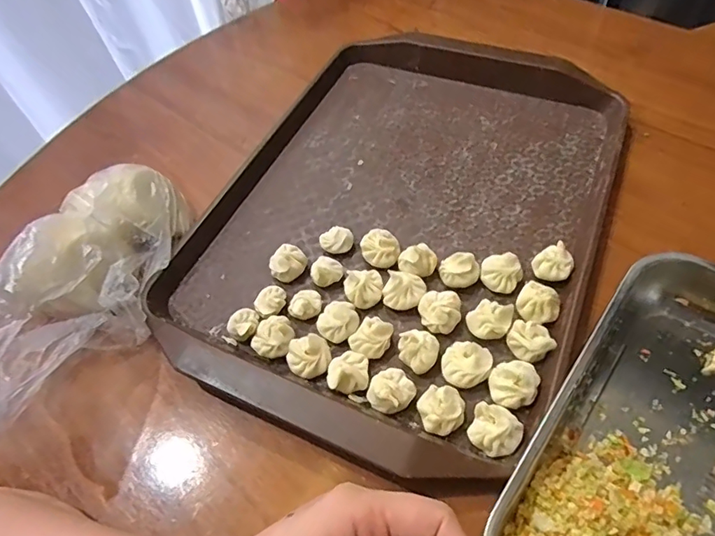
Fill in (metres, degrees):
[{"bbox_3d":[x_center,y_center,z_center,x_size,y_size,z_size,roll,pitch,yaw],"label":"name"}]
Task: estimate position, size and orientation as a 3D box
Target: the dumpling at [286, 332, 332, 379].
[{"bbox_3d":[-0.034,0.059,0.331,0.029,0.015,0.026,-6,54,-1],"label":"dumpling"}]

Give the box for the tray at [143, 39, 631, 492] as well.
[{"bbox_3d":[0.045,-0.064,0.409,0.296,0.023,0.426,19,58,16],"label":"tray"}]

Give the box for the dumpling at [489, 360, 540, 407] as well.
[{"bbox_3d":[0.100,0.073,0.309,0.029,0.016,0.027,-5,54,0],"label":"dumpling"}]

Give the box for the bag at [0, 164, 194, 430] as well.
[{"bbox_3d":[-0.192,0.011,0.348,0.092,0.074,0.213,-4,54,1],"label":"bag"}]

